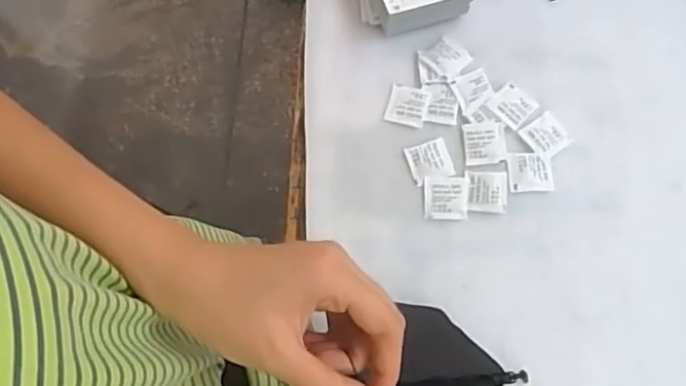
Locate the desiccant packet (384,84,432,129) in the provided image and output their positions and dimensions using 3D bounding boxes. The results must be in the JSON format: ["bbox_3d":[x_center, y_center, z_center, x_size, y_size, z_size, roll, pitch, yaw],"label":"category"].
[{"bbox_3d":[0.064,-0.087,0.612,0.039,0.006,0.039,16,73,5],"label":"desiccant packet"}]

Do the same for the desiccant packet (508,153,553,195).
[{"bbox_3d":[0.181,-0.020,0.591,0.044,0.004,0.039,-2,72,0],"label":"desiccant packet"}]

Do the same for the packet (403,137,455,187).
[{"bbox_3d":[0.084,-0.030,0.595,0.040,0.004,0.039,-17,73,-5],"label":"packet"}]

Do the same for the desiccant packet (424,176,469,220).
[{"bbox_3d":[0.098,0.004,0.581,0.041,0.004,0.041,2,72,1],"label":"desiccant packet"}]

